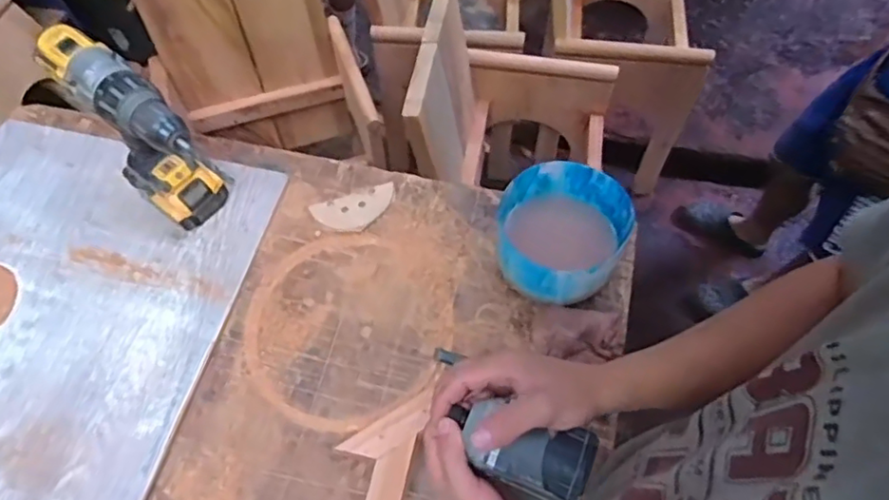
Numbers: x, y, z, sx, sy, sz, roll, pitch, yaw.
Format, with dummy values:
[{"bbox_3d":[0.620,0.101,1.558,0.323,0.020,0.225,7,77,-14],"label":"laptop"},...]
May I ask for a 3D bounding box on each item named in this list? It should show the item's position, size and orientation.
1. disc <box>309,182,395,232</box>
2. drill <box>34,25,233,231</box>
[{"bbox_3d":[-0.124,-0.055,0.815,0.115,0.017,0.056,-11,62,-5],"label":"disc"},{"bbox_3d":[-0.344,-0.113,0.707,0.089,0.262,0.200,-37,67,-17],"label":"drill"}]

